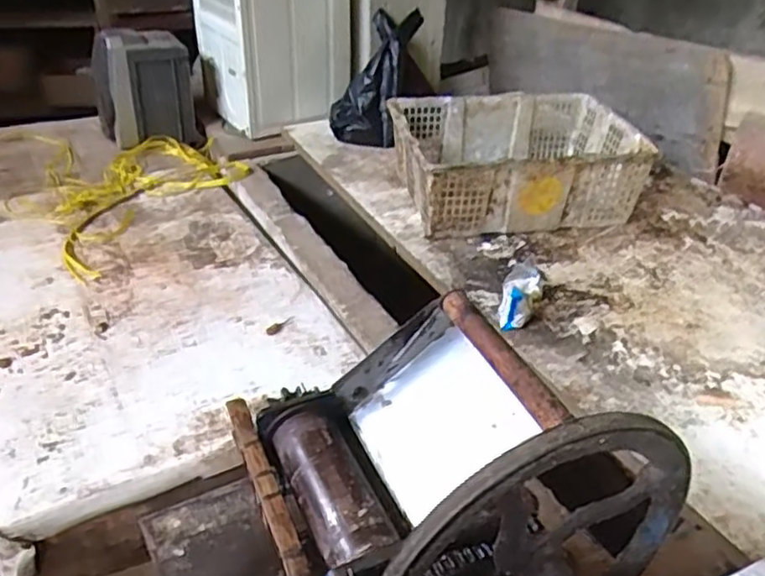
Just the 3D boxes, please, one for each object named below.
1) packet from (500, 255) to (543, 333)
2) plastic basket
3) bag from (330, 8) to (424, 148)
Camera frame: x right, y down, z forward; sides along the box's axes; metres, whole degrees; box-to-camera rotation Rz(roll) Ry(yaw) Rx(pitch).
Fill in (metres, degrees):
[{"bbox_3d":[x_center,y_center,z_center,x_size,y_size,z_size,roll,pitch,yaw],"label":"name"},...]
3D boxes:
[{"bbox_3d":[0.226,0.010,1.078,0.062,0.063,0.141,7,34,12],"label":"packet"},{"bbox_3d":[0.269,-0.260,1.387,0.465,0.189,0.324,-8,34,-11],"label":"plastic basket"},{"bbox_3d":[-0.019,-0.514,1.596,0.178,0.342,0.108,21,1,29],"label":"bag"}]

